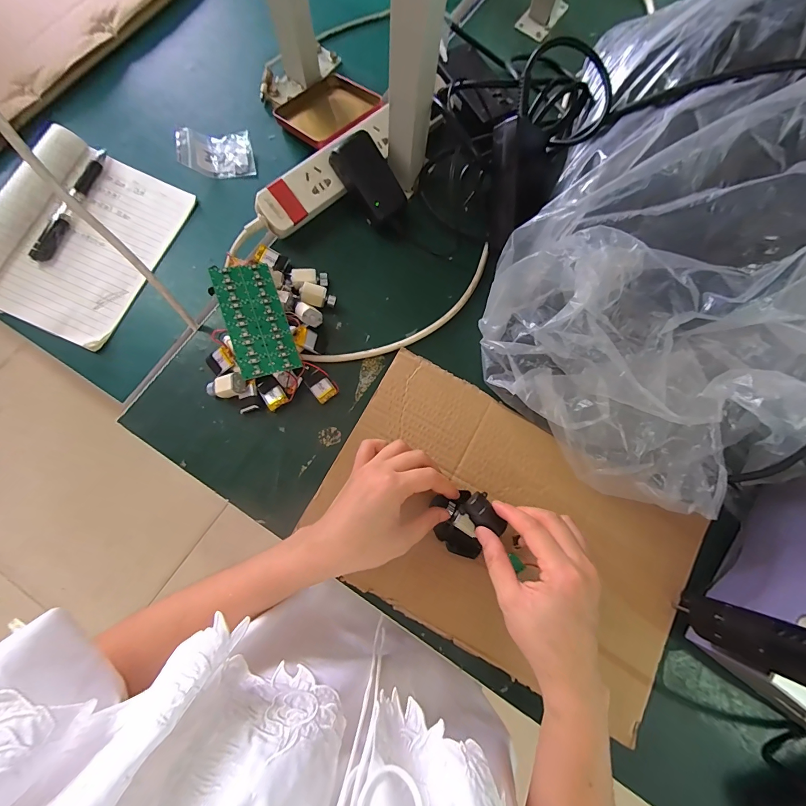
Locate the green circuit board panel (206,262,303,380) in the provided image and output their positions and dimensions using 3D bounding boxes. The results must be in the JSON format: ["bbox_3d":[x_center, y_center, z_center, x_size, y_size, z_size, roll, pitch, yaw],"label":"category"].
[{"bbox_3d":[-0.134,-0.076,0.334,0.051,0.005,0.106,-17,80,-24],"label":"green circuit board panel"}]

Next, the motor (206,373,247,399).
[{"bbox_3d":[-0.170,-0.016,0.354,0.043,0.013,0.018,-13,77,17],"label":"motor"}]

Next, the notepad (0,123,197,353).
[{"bbox_3d":[-0.338,-0.173,0.377,0.154,0.029,0.198,23,78,4],"label":"notepad"}]

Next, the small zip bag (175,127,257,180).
[{"bbox_3d":[-0.211,-0.285,0.416,0.075,0.024,0.051,-8,77,-3],"label":"small zip bag"}]

